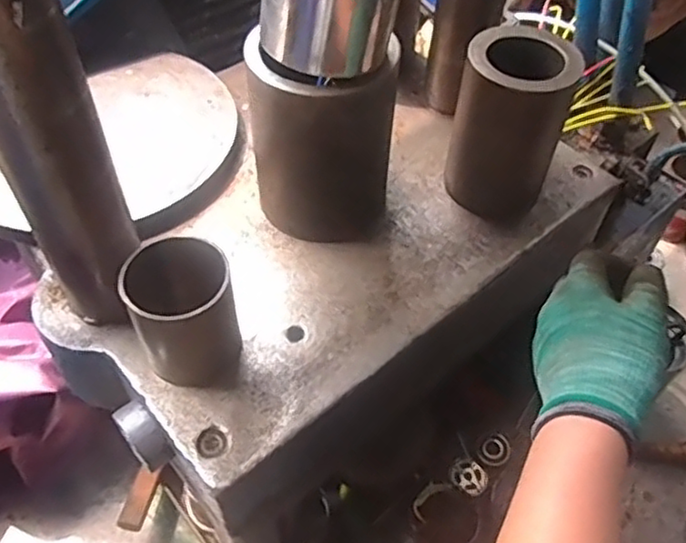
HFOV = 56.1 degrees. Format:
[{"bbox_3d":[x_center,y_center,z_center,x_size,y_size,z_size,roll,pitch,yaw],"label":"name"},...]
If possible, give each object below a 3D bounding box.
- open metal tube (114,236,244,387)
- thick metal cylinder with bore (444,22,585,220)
[{"bbox_3d":[-0.111,0.027,0.450,0.070,0.087,0.073,1,51,-1],"label":"open metal tube"},{"bbox_3d":[0.140,-0.121,0.545,0.081,0.136,0.075,21,53,15],"label":"thick metal cylinder with bore"}]

